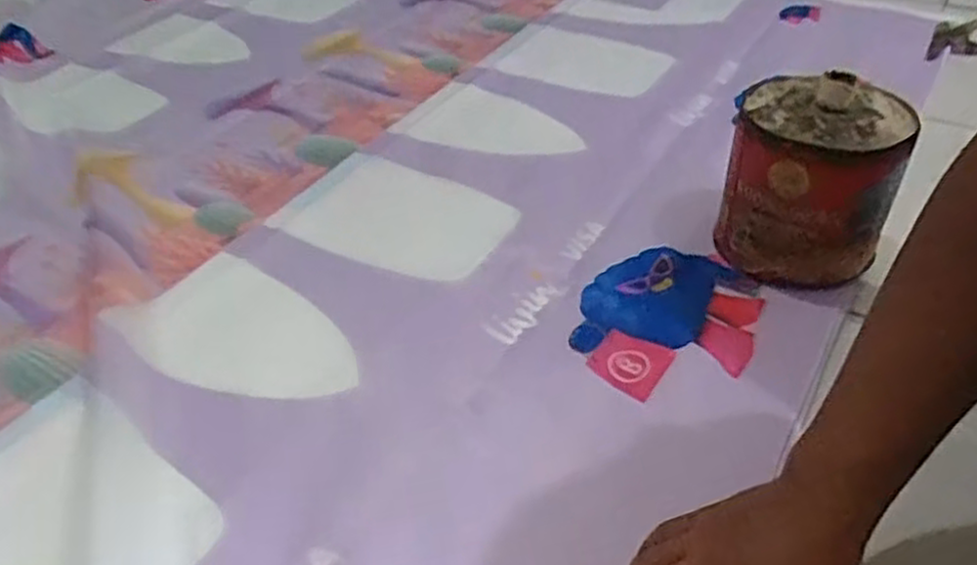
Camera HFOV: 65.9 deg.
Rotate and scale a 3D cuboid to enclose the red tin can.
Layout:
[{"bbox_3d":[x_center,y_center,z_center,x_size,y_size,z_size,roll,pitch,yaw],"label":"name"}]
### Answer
[{"bbox_3d":[0.301,-0.095,0.712,0.144,0.164,0.129,11,43,14],"label":"red tin can"}]

